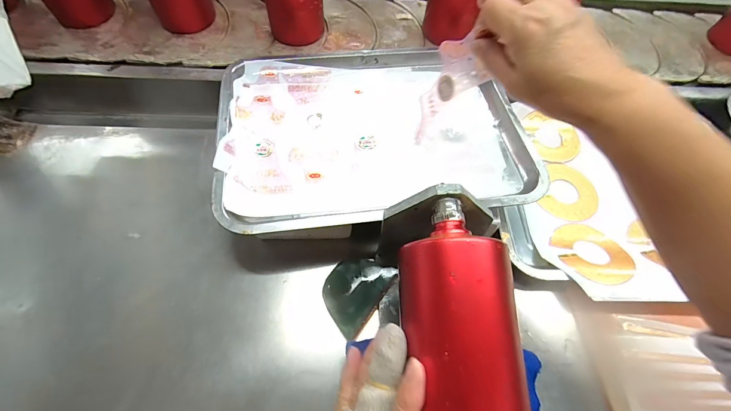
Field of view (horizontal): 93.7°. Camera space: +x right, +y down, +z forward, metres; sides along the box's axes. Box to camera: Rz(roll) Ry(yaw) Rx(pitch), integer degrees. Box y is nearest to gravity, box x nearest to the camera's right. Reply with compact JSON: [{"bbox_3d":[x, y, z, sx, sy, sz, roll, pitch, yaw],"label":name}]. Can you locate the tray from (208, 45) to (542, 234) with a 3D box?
[{"bbox_3d":[0.008,-0.091,0.409,0.343,0.040,0.260,-6,60,-5],"label":"tray"}]

